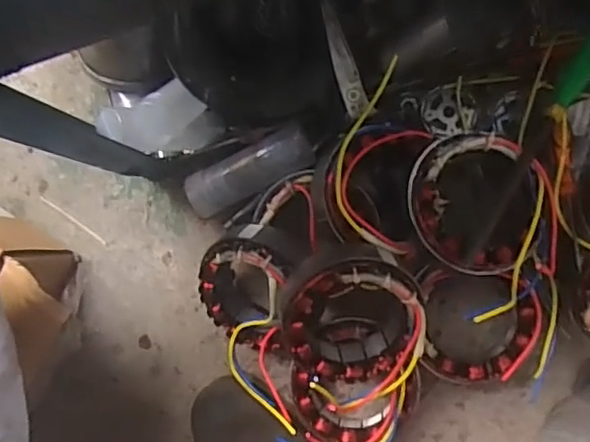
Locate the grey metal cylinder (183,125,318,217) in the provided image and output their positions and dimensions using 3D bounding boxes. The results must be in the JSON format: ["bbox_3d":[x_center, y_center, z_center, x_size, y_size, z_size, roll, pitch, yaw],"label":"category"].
[{"bbox_3d":[-0.040,-0.046,0.600,0.123,0.047,0.048,-23,85,6],"label":"grey metal cylinder"}]

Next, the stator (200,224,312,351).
[{"bbox_3d":[-0.040,0.056,0.566,0.090,0.057,0.112,29,132,19],"label":"stator"}]

